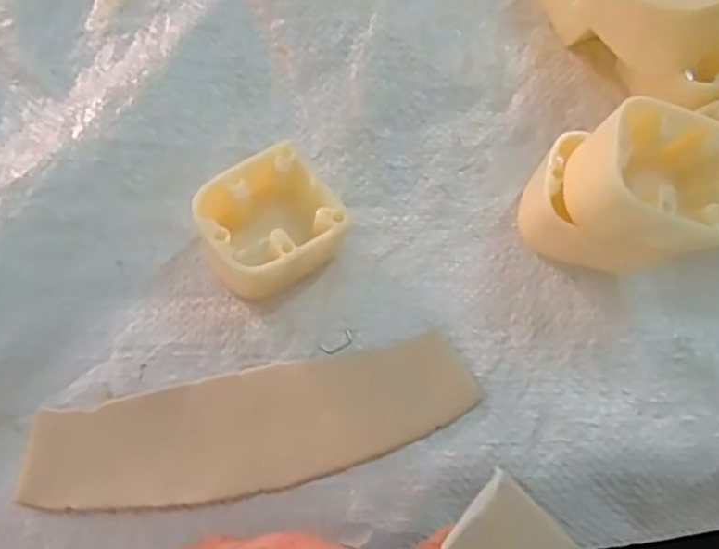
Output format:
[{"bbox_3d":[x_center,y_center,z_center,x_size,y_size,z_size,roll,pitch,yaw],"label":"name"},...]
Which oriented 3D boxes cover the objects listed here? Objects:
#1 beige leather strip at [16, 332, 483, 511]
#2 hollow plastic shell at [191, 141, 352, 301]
[{"bbox_3d":[-0.043,0.064,0.286,0.179,0.006,0.048,-11,71,-4],"label":"beige leather strip"},{"bbox_3d":[-0.038,-0.020,0.302,0.058,0.032,0.051,-36,74,-12],"label":"hollow plastic shell"}]

